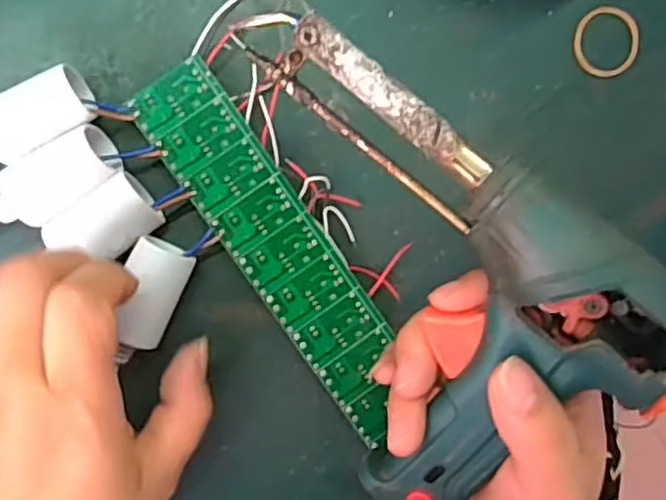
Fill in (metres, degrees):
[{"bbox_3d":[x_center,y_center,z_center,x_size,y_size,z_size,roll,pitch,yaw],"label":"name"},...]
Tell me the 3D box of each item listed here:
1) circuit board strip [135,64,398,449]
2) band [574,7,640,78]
[{"bbox_3d":[-0.022,0.001,0.311,0.038,0.013,0.178,-34,97,-3],"label":"circuit board strip"},{"bbox_3d":[0.130,-0.098,0.328,0.031,0.004,0.033,-7,95,-6],"label":"band"}]

